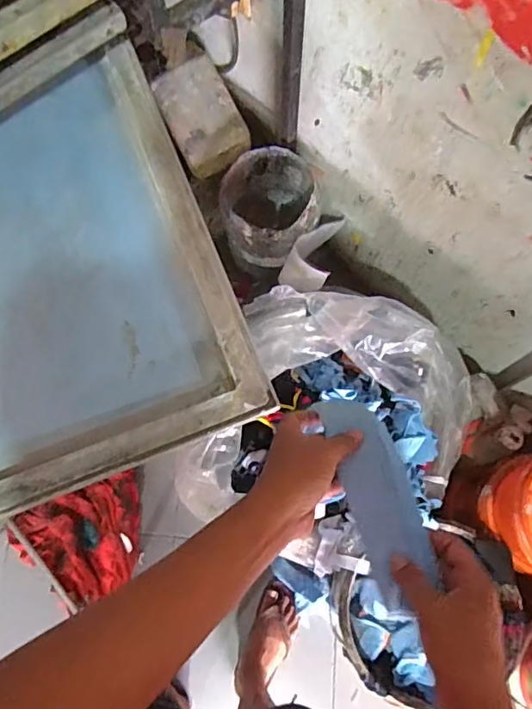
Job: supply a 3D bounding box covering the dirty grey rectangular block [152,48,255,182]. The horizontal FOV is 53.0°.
[{"bbox_3d":[-0.167,-0.589,1.332,0.196,0.110,0.262,-26,75,-7],"label":"dirty grey rectangular block"}]

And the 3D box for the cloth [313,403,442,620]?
[{"bbox_3d":[0.099,0.124,0.464,0.054,0.011,0.171,-22,68,12],"label":"cloth"}]

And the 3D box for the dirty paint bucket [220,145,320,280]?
[{"bbox_3d":[0.007,-0.348,1.358,0.243,0.271,0.258,14,74,5],"label":"dirty paint bucket"}]

